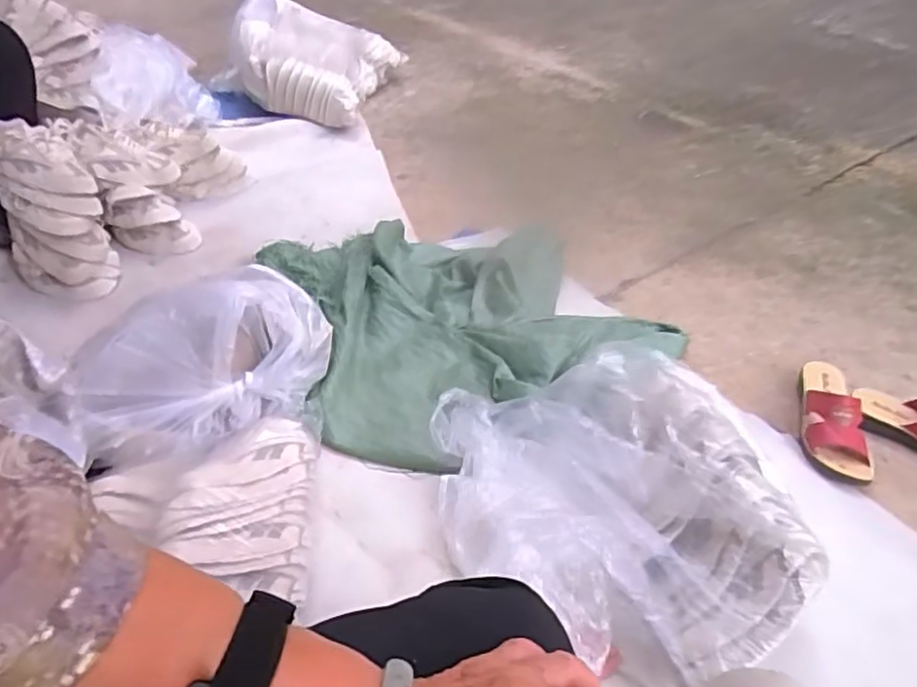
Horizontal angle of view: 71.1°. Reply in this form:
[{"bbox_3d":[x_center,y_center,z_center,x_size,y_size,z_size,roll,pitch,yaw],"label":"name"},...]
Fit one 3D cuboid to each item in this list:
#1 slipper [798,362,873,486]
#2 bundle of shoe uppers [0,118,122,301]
[{"bbox_3d":[0.578,0.108,0.980,0.095,0.081,0.224,14,47,19],"label":"slipper"},{"bbox_3d":[-0.801,-0.255,1.255,0.201,0.272,0.209,-30,49,-23],"label":"bundle of shoe uppers"}]

